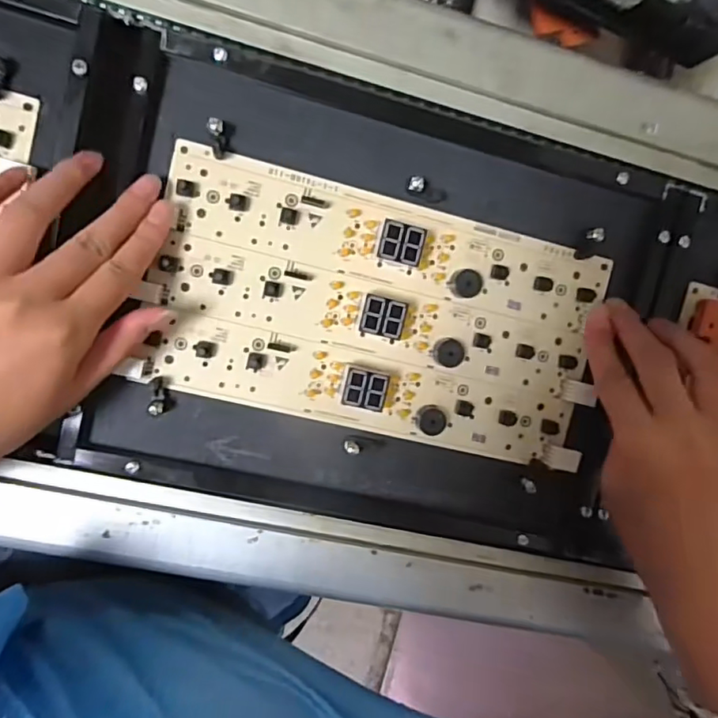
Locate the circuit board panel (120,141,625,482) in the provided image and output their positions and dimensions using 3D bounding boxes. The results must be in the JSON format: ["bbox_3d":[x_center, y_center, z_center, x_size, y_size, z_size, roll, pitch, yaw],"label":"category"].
[{"bbox_3d":[0.016,-0.024,0.307,0.252,0.020,0.128,13,94,-9],"label":"circuit board panel"}]

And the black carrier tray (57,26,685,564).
[{"bbox_3d":[0.013,-0.023,0.311,0.301,0.026,0.233,12,94,-8],"label":"black carrier tray"}]

